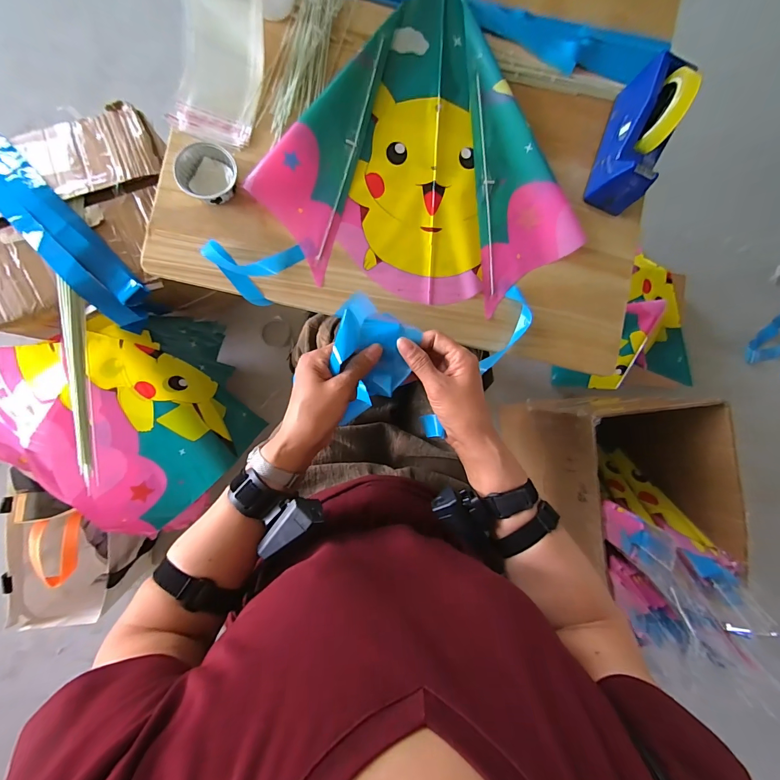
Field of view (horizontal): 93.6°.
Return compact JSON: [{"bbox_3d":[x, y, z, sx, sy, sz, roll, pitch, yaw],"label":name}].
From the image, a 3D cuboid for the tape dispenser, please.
[{"bbox_3d":[0.393,-0.402,0.571,0.067,0.135,0.195,18,88,-6],"label":"tape dispenser"}]

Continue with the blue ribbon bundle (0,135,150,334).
[{"bbox_3d":[-0.648,-0.313,0.717,0.096,0.084,0.429,-43,94,-5],"label":"blue ribbon bundle"}]

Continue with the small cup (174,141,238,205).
[{"bbox_3d":[-0.266,-0.314,0.533,0.078,0.042,0.080,0,90,-6],"label":"small cup"}]

